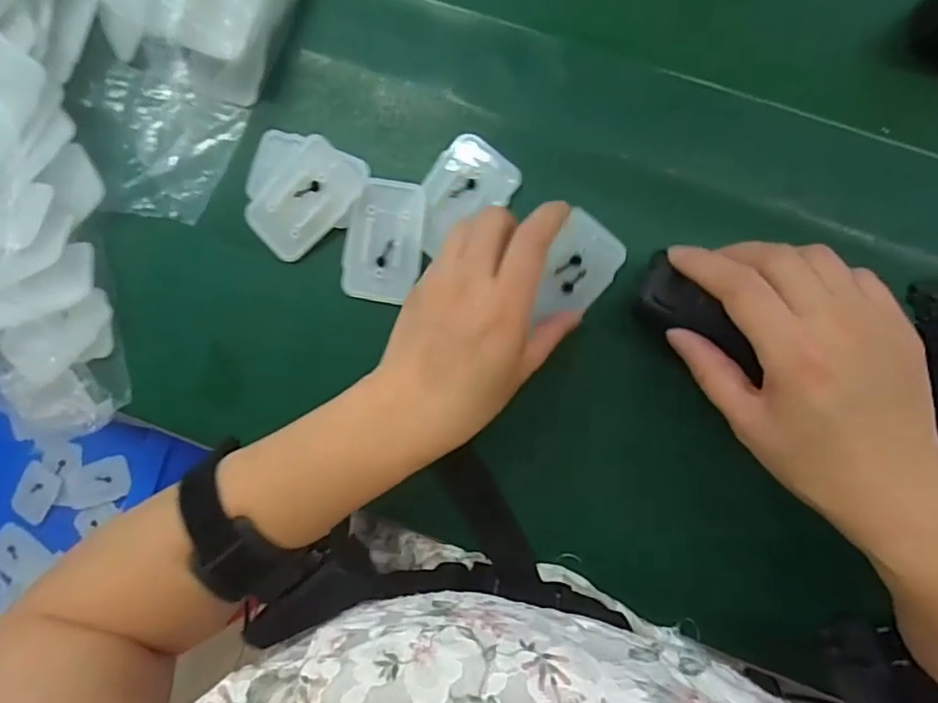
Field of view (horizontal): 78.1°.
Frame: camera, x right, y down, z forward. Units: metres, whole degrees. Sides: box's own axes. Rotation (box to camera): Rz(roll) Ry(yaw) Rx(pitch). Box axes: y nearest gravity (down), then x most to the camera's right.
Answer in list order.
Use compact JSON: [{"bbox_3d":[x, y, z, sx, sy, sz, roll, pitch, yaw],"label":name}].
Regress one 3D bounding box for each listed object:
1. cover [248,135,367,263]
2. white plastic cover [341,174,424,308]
[{"bbox_3d":[-0.097,-0.089,0.338,0.071,0.006,0.044,-39,97,13],"label":"cover"},{"bbox_3d":[-0.049,-0.065,0.339,0.045,0.009,0.069,11,93,3],"label":"white plastic cover"}]

